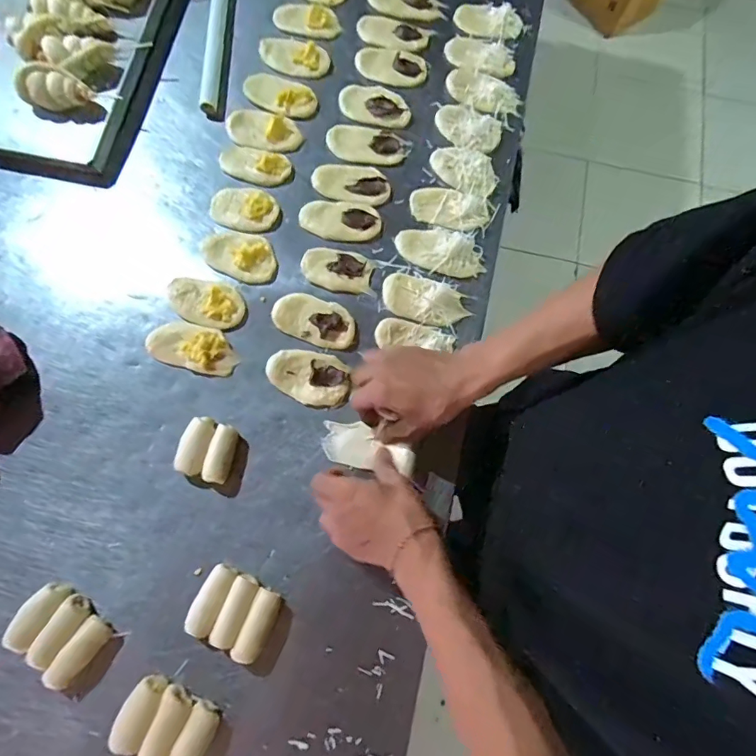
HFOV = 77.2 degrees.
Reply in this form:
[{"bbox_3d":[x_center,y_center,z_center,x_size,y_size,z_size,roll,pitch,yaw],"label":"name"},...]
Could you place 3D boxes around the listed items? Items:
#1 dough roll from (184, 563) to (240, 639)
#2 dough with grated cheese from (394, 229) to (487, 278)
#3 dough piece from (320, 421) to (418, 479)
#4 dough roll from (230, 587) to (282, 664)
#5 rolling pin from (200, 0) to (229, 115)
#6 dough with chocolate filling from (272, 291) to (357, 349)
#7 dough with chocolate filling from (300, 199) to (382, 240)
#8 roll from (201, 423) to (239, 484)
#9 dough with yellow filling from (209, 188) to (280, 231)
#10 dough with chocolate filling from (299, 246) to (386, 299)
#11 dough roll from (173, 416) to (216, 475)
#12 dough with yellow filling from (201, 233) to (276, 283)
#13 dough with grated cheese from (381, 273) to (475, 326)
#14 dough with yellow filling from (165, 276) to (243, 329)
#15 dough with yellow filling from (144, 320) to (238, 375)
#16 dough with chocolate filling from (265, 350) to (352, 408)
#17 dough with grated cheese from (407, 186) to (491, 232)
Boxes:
[{"bbox_3d":[-0.166,0.222,0.475,0.027,0.030,0.065,24,76,5],"label":"dough roll"},{"bbox_3d":[0.077,-0.157,0.581,0.110,0.012,0.057,15,76,2],"label":"dough with grated cheese"},{"bbox_3d":[-0.011,0.077,0.520,0.104,0.008,0.045,16,75,13],"label":"dough piece"},{"bbox_3d":[-0.118,0.244,0.467,0.027,0.026,0.064,23,76,4],"label":"dough roll"},{"bbox_3d":[-0.221,-0.491,0.654,0.025,0.019,0.284,1,76,-1],"label":"rolling pin"},{"bbox_3d":[-0.074,-0.069,0.553,0.095,0.012,0.050,19,76,3],"label":"dough with chocolate filling"},{"bbox_3d":[-0.046,-0.198,0.589,0.099,0.013,0.050,3,75,-1],"label":"dough with chocolate filling"},{"bbox_3d":[-0.169,0.082,0.514,0.025,0.021,0.061,12,76,2],"label":"roll"},{"bbox_3d":[-0.166,-0.211,0.588,0.083,0.013,0.054,13,76,2],"label":"dough with yellow filling"},{"bbox_3d":[-0.045,-0.131,0.572,0.091,0.008,0.054,9,75,1],"label":"dough with chocolate filling"},{"bbox_3d":[-0.196,0.073,0.512,0.028,0.026,0.061,15,76,2],"label":"dough roll"},{"bbox_3d":[-0.164,-0.150,0.568,0.083,0.019,0.057,22,76,4],"label":"dough with yellow filling"},{"bbox_3d":[0.057,-0.093,0.563,0.103,0.010,0.053,19,76,3],"label":"dough with grated cheese"},{"bbox_3d":[-0.203,-0.089,0.555,0.092,0.013,0.054,14,76,2],"label":"dough with yellow filling"},{"bbox_3d":[-0.214,-0.037,0.544,0.101,0.020,0.052,14,76,2],"label":"dough with yellow filling"},{"bbox_3d":[-0.079,-0.001,0.542,0.093,0.009,0.060,8,75,1],"label":"dough with chocolate filling"},{"bbox_3d":[0.091,-0.218,0.599,0.100,0.013,0.053,16,76,3],"label":"dough with grated cheese"}]

